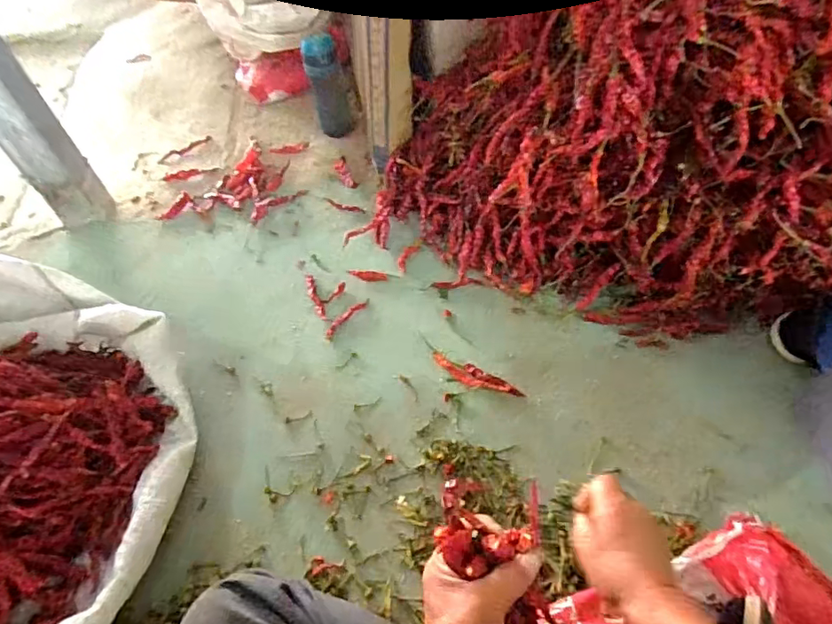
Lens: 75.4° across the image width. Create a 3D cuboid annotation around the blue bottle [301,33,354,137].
[{"bbox_3d":[-0.180,-0.472,1.117,0.078,0.196,0.090,-9,50,-2],"label":"blue bottle"}]

